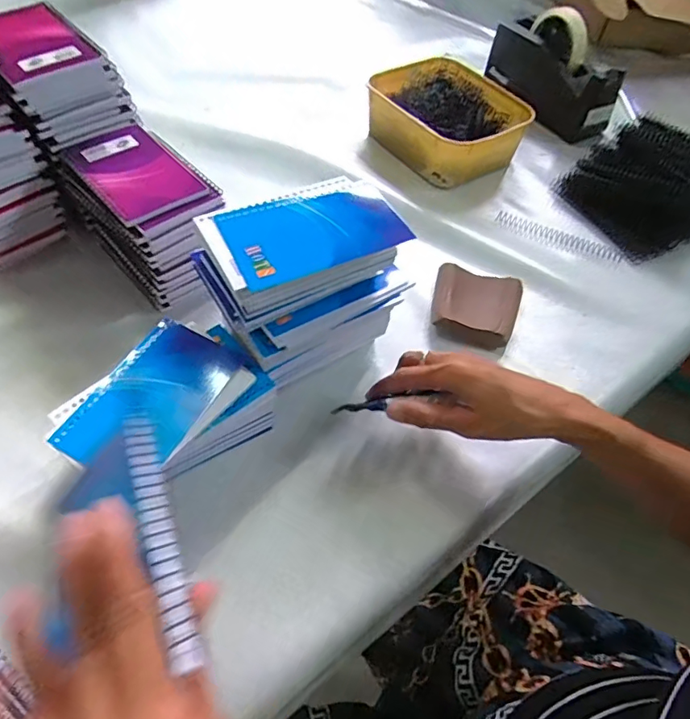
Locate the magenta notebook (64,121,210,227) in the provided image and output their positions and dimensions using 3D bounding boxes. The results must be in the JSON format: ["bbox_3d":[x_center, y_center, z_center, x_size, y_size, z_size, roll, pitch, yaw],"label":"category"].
[{"bbox_3d":[-0.194,-0.174,0.466,0.084,0.008,0.127,-36,64,-27],"label":"magenta notebook"}]

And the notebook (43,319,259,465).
[{"bbox_3d":[-0.140,0.029,0.374,0.087,0.011,0.129,30,57,17],"label":"notebook"}]

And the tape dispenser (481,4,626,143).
[{"bbox_3d":[0.288,-0.409,0.721,0.077,0.116,0.194,-29,61,-23],"label":"tape dispenser"}]

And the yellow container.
[{"bbox_3d":[0.137,-0.319,0.678,0.160,0.068,0.200,-26,59,-22],"label":"yellow container"}]

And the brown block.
[{"bbox_3d":[0.133,-0.060,0.513,0.089,0.032,0.095,19,54,10],"label":"brown block"}]

